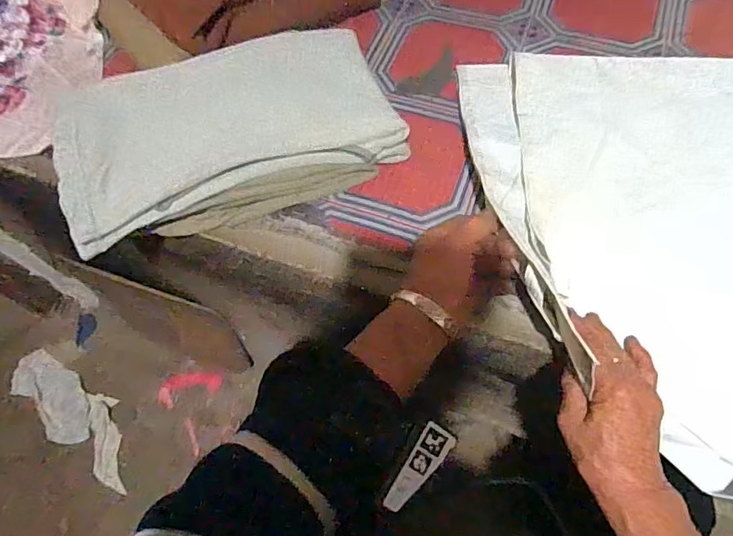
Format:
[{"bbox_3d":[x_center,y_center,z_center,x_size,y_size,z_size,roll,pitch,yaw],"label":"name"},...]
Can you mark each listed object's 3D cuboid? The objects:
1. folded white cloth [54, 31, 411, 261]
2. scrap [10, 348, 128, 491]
[{"bbox_3d":[-0.142,-0.149,0.523,0.331,0.073,0.198,-21,64,-8],"label":"folded white cloth"},{"bbox_3d":[-0.590,0.278,1.008,0.296,0.038,0.121,32,69,17],"label":"scrap"}]

